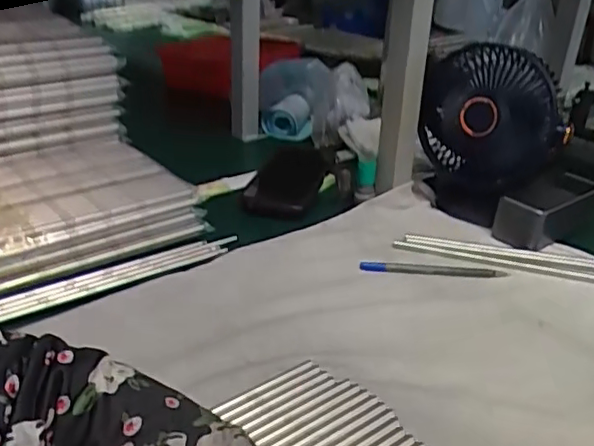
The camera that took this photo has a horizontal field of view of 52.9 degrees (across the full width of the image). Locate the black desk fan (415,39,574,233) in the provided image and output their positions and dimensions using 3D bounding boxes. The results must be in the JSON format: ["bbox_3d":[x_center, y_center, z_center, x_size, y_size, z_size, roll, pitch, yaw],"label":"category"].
[{"bbox_3d":[0.207,-0.093,0.648,0.152,0.187,0.073,21,33,30],"label":"black desk fan"}]

